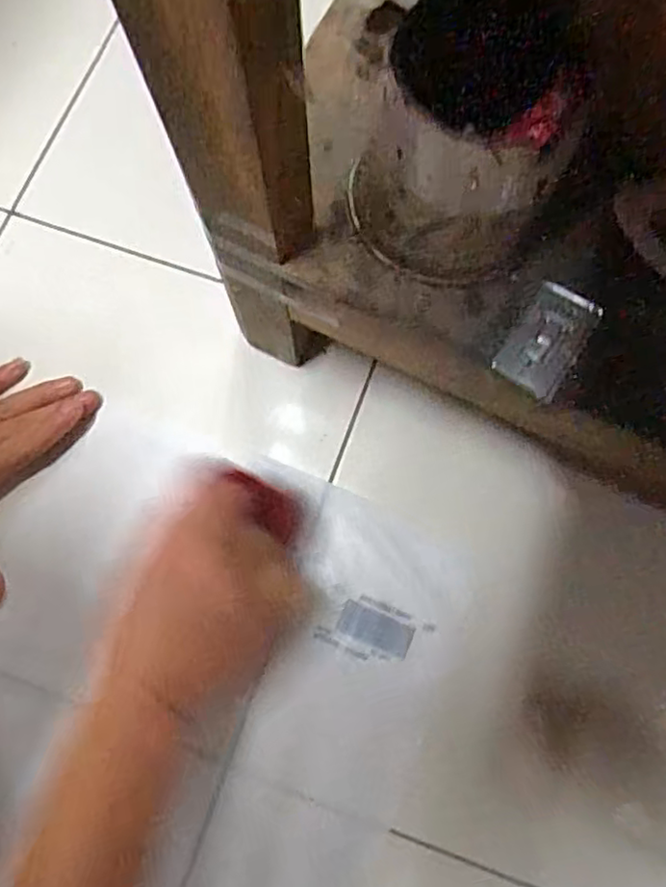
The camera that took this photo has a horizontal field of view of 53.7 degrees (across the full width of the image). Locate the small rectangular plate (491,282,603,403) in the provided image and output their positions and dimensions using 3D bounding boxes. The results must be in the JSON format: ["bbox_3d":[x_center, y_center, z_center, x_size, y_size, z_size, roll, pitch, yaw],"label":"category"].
[{"bbox_3d":[0.106,-0.051,0.323,0.034,0.004,0.056,33,78,10],"label":"small rectangular plate"}]

